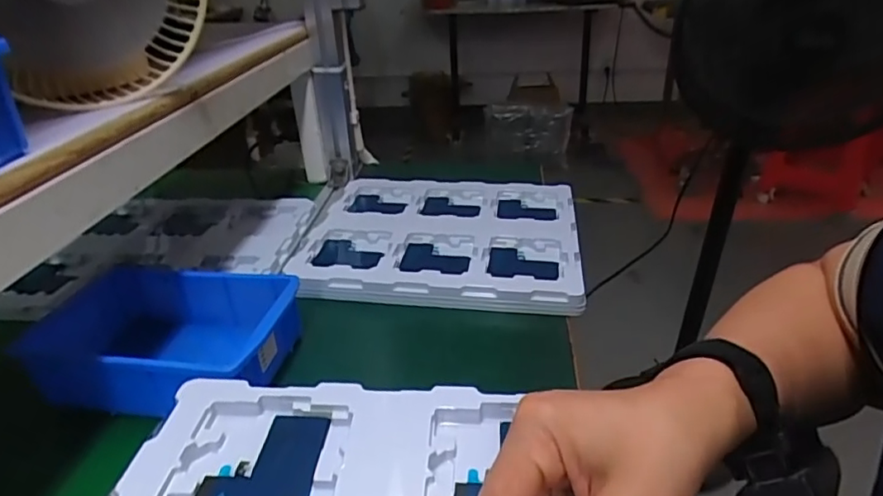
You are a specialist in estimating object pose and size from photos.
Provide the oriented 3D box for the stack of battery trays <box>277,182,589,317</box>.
[{"bbox_3d":[0.002,-0.019,0.696,0.316,0.030,0.268,2,28,7],"label":"stack of battery trays"}]

